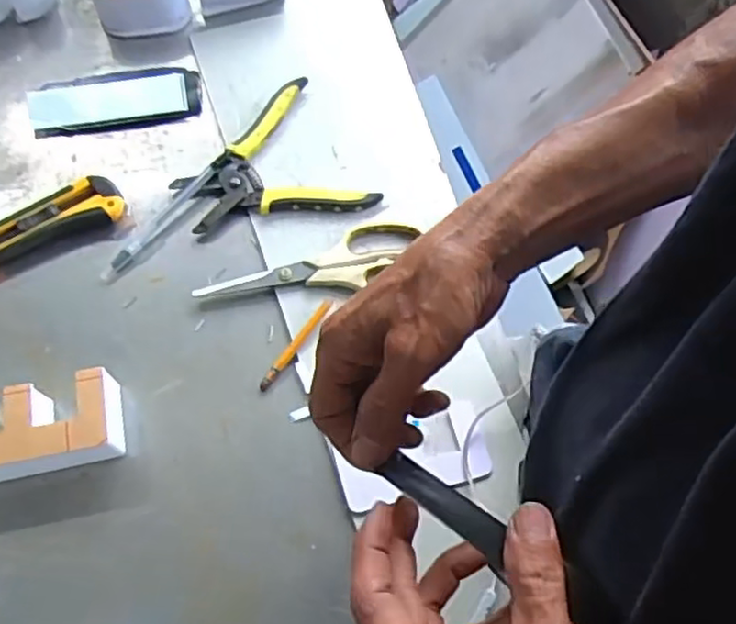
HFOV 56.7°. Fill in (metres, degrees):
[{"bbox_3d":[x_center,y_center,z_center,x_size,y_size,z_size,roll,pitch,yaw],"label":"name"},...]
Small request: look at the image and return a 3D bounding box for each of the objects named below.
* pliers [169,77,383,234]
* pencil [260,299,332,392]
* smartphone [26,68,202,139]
[{"bbox_3d":[-0.089,-0.123,0.585,0.148,0.014,0.137,-23,69,-12],"label":"pliers"},{"bbox_3d":[-0.056,0.024,0.527,0.010,0.011,0.085,34,69,12],"label":"pencil"},{"bbox_3d":[-0.226,-0.192,0.608,0.146,0.012,0.059,-11,67,-7],"label":"smartphone"}]

